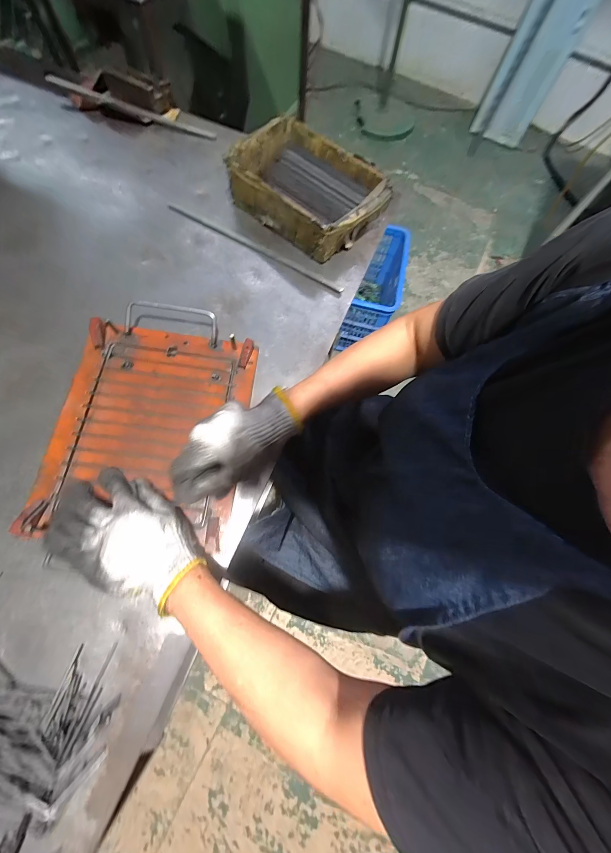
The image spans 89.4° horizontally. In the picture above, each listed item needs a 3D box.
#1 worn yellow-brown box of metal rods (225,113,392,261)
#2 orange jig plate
[{"bbox_3d":[0.006,-0.415,0.555,0.256,0.089,0.187,32,71,9],"label":"worn yellow-brown box of metal rods"},{"bbox_3d":[-0.208,-0.001,0.422,0.244,0.039,0.289,4,69,-1],"label":"orange jig plate"}]

